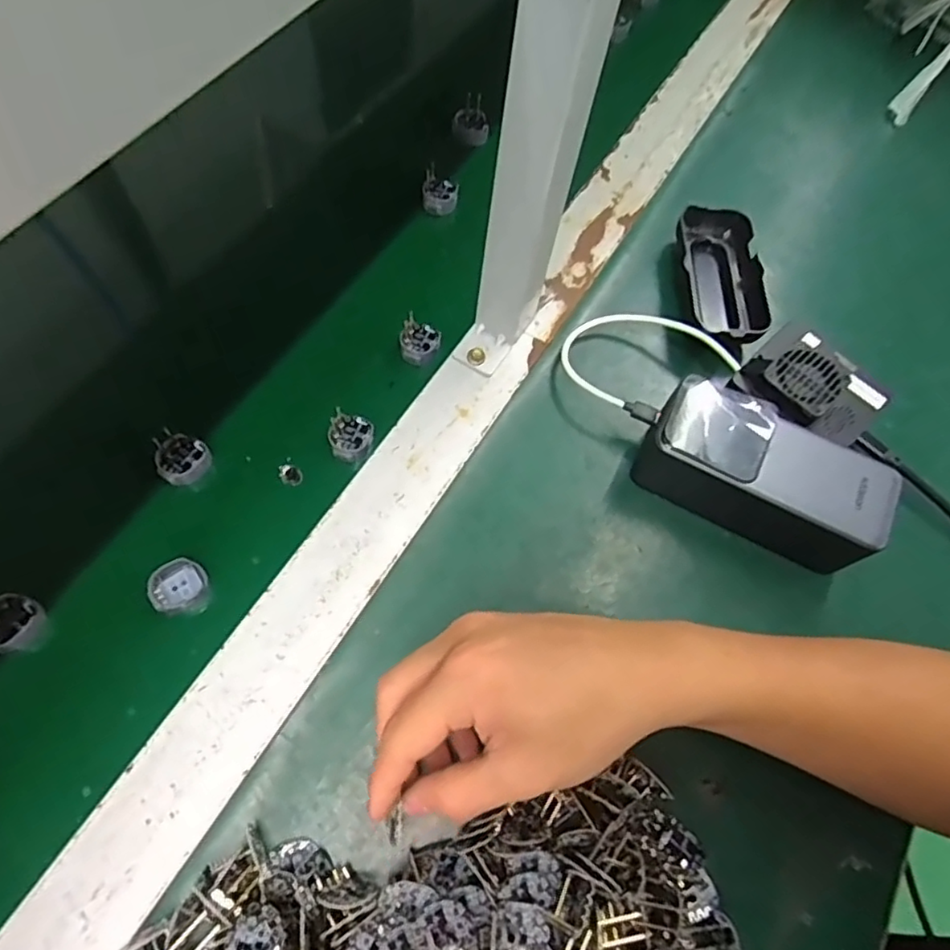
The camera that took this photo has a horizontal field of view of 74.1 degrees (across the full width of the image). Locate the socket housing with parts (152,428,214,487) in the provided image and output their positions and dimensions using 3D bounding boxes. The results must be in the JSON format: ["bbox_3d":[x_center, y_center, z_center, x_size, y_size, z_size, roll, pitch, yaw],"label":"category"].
[{"bbox_3d":[-0.174,-0.010,0.372,0.027,0.022,0.030,39,69,14],"label":"socket housing with parts"}]

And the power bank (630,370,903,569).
[{"bbox_3d":[0.162,0.000,0.359,0.128,0.056,0.057,26,67,7],"label":"power bank"}]

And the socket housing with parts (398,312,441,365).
[{"bbox_3d":[-0.036,-0.090,0.418,0.025,0.013,0.030,15,65,4],"label":"socket housing with parts"}]

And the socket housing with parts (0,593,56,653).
[{"bbox_3d":[-0.244,0.077,0.328,0.028,0.026,0.030,1,65,-3],"label":"socket housing with parts"}]

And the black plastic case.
[{"bbox_3d":[0.174,-0.139,0.442,0.049,0.024,0.114,0,65,-3],"label":"black plastic case"}]

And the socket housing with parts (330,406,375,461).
[{"bbox_3d":[-0.075,-0.024,0.384,0.025,0.010,0.029,9,65,1],"label":"socket housing with parts"}]

